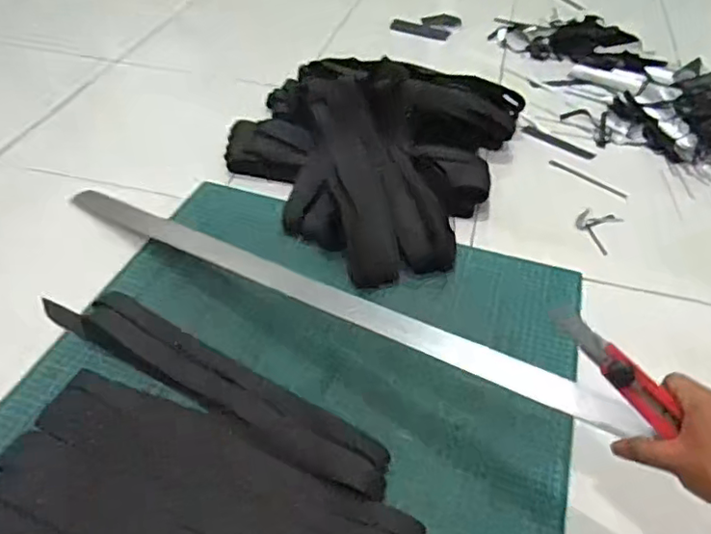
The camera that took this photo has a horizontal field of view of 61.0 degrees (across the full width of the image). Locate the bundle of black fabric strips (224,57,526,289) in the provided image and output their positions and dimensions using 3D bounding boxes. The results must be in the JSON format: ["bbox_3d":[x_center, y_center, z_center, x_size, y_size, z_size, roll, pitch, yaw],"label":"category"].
[{"bbox_3d":[0.003,-0.201,0.969,0.424,0.127,0.449,3,44,-3],"label":"bundle of black fabric strips"}]

